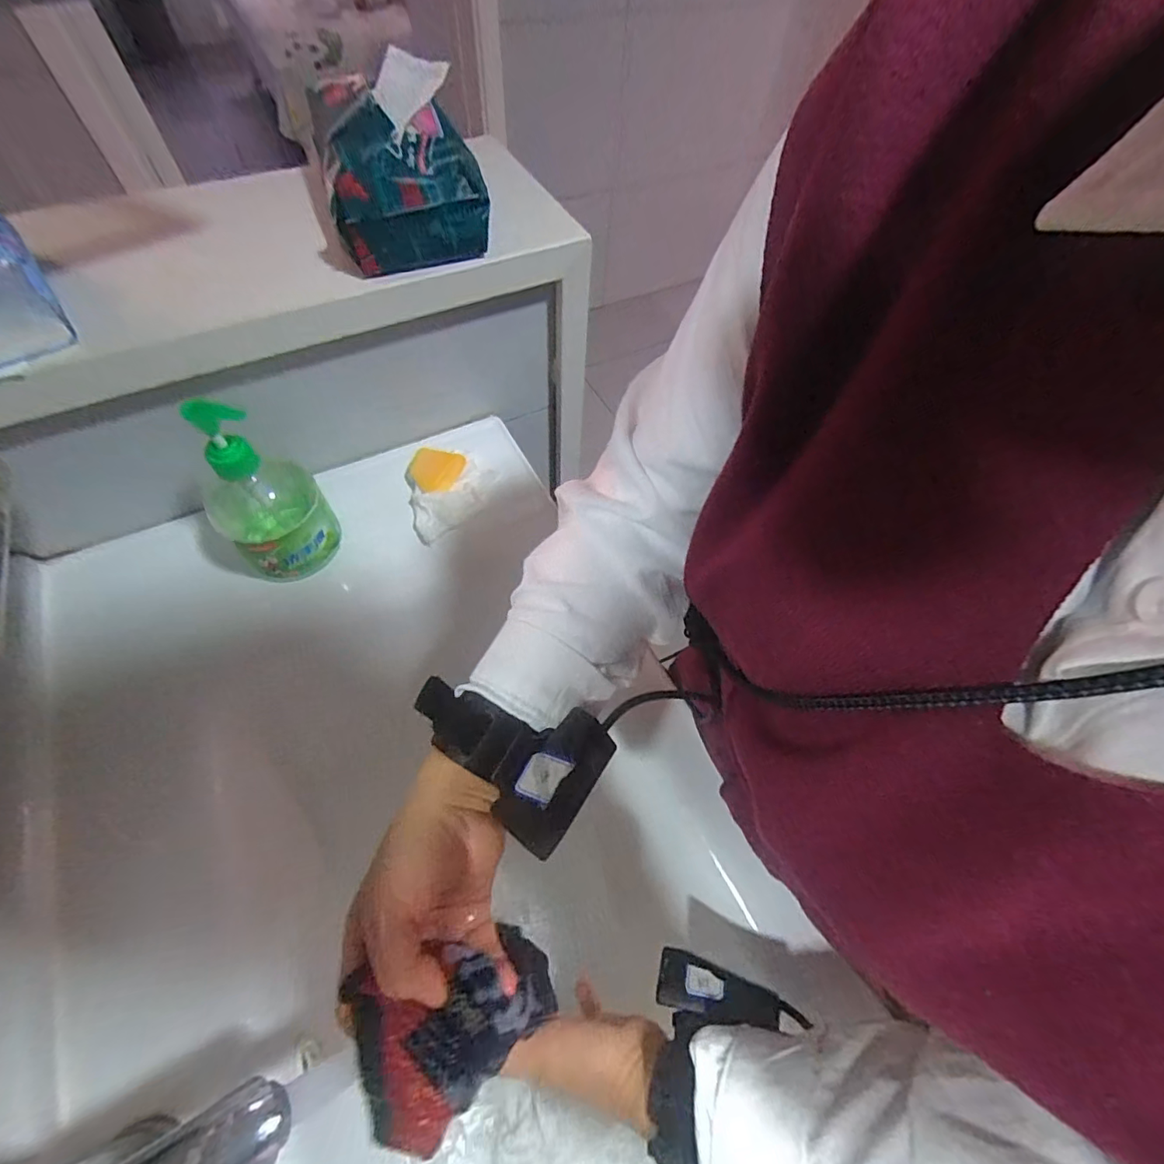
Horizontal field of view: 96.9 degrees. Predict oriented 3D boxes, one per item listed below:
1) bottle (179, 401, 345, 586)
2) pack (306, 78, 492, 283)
[{"bbox_3d":[-0.269,-0.073,0.427,0.085,0.169,0.083,39,65,18],"label":"bottle"},{"bbox_3d":[-0.148,-0.340,0.425,0.121,0.071,0.162,-17,62,-12],"label":"pack"}]

